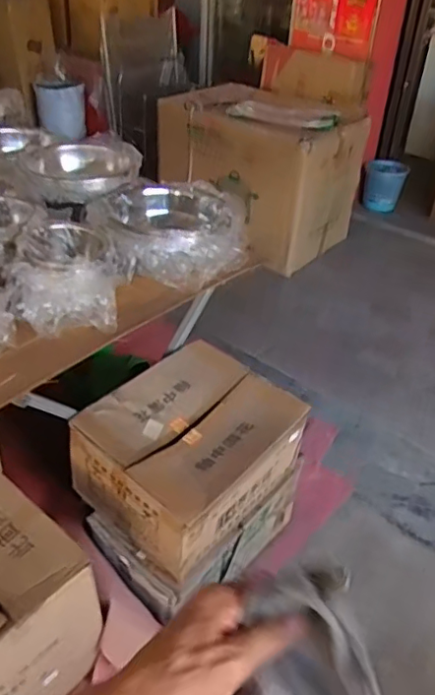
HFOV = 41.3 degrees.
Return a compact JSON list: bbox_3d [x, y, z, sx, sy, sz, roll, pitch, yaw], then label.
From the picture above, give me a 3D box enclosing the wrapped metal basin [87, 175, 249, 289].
[{"bbox_3d":[-0.135,-0.333,1.623,0.399,0.157,0.375,1,36,-1],"label":"wrapped metal basin"}]

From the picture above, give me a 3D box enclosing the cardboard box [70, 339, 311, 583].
[{"bbox_3d":[-0.069,0.260,1.488,0.405,0.248,0.479,27,43,29],"label":"cardboard box"}]

